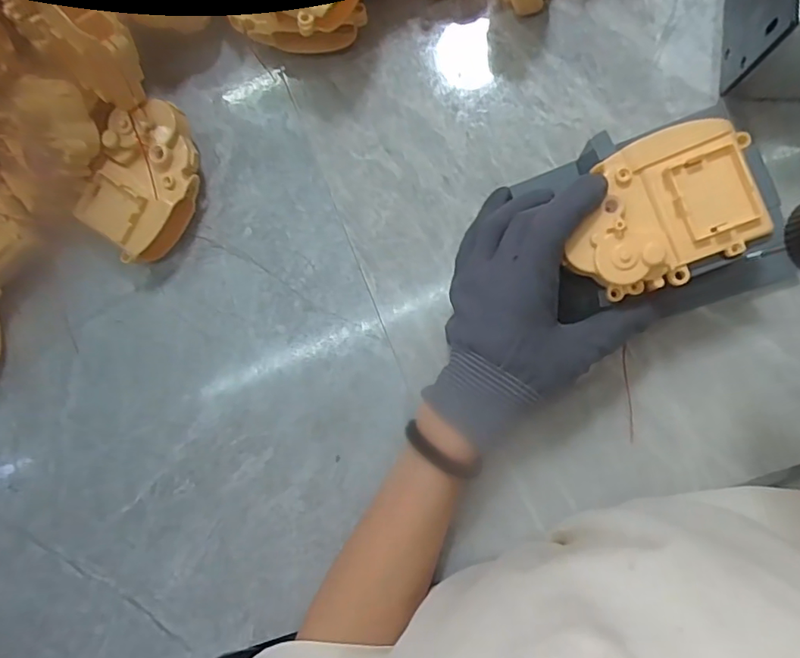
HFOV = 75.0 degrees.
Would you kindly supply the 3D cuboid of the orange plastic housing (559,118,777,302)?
[{"bbox_3d":[0.133,-0.061,0.267,0.094,0.014,0.076,-15,88,9],"label":"orange plastic housing"}]

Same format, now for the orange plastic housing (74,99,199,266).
[{"bbox_3d":[-0.172,-0.101,0.360,0.072,0.038,0.101,36,95,7],"label":"orange plastic housing"}]

